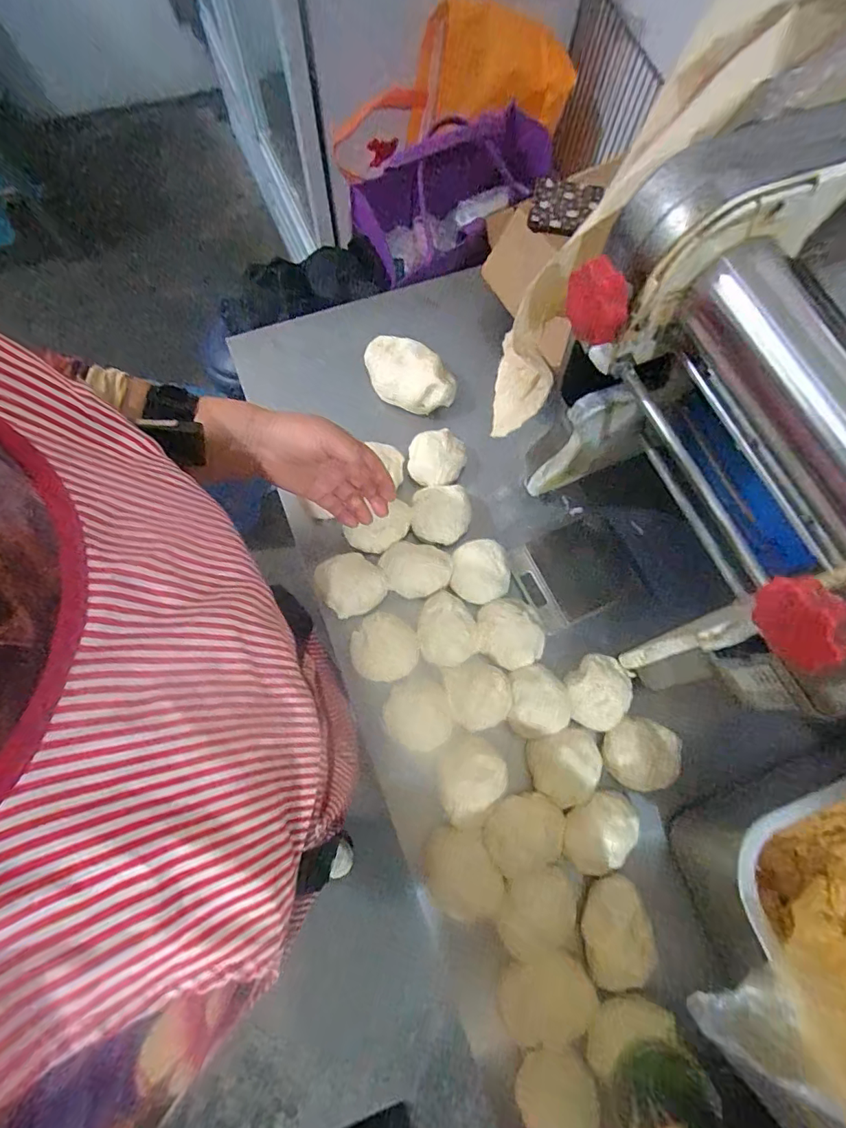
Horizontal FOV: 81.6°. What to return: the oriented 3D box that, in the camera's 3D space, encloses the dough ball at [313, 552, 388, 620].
[{"bbox_3d":[-0.076,0.022,0.523,0.064,0.035,0.070,1,72,-2],"label":"dough ball"}]

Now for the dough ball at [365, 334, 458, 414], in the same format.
[{"bbox_3d":[-0.019,-0.236,0.611,0.122,0.037,0.075,33,74,8],"label":"dough ball"}]

